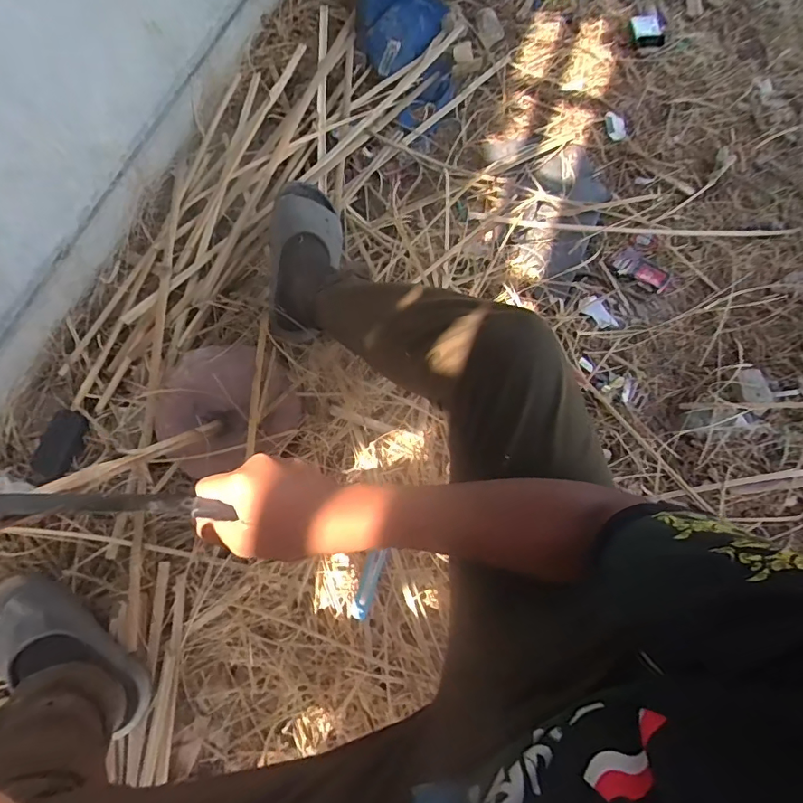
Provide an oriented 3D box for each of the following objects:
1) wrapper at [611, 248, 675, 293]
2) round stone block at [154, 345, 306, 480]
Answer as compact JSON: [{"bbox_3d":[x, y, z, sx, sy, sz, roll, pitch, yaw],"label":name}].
[{"bbox_3d":[0.436,-0.234,0.915,0.057,0.017,0.106,-42,76,-15],"label":"wrapper"},{"bbox_3d":[-0.261,0.012,0.758,0.203,0.069,0.192,1,70,-1],"label":"round stone block"}]

